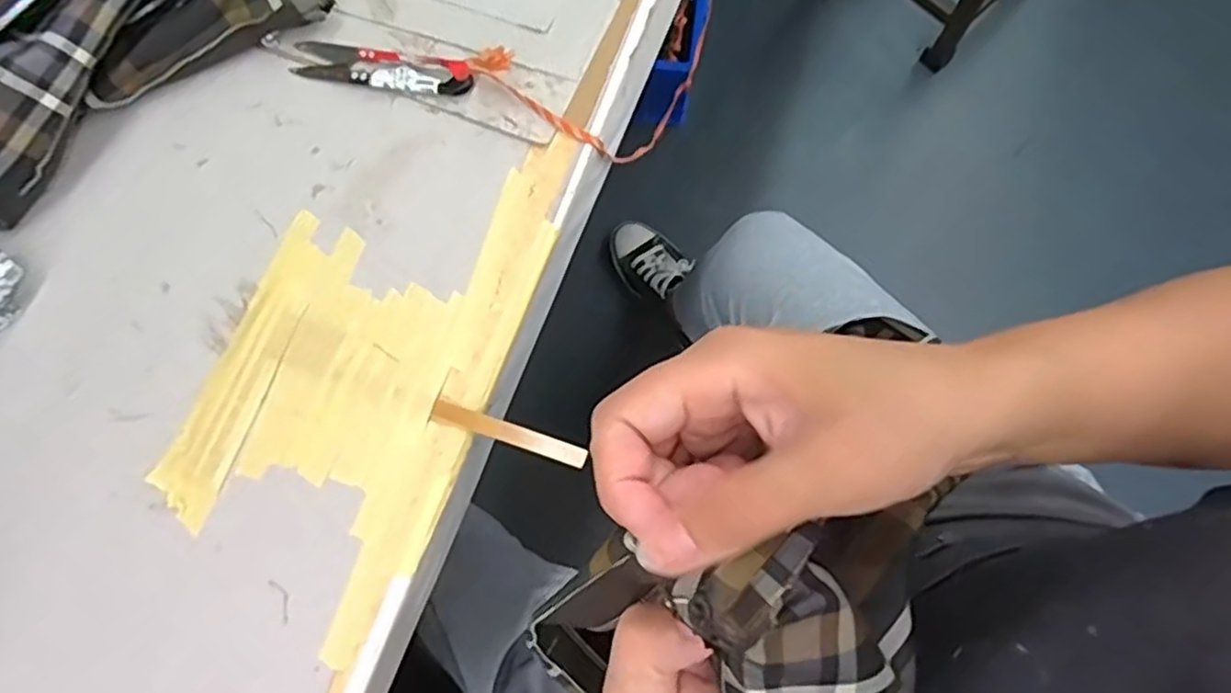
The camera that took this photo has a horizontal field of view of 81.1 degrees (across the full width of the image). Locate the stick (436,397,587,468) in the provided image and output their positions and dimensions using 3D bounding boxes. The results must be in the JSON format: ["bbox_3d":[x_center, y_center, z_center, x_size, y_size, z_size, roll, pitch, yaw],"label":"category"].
[{"bbox_3d":[-0.052,0.042,0.350,0.077,0.005,0.010,19,76,5],"label":"stick"}]

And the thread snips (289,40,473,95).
[{"bbox_3d":[-0.132,-0.158,0.404,0.103,0.010,0.023,12,76,3],"label":"thread snips"}]

